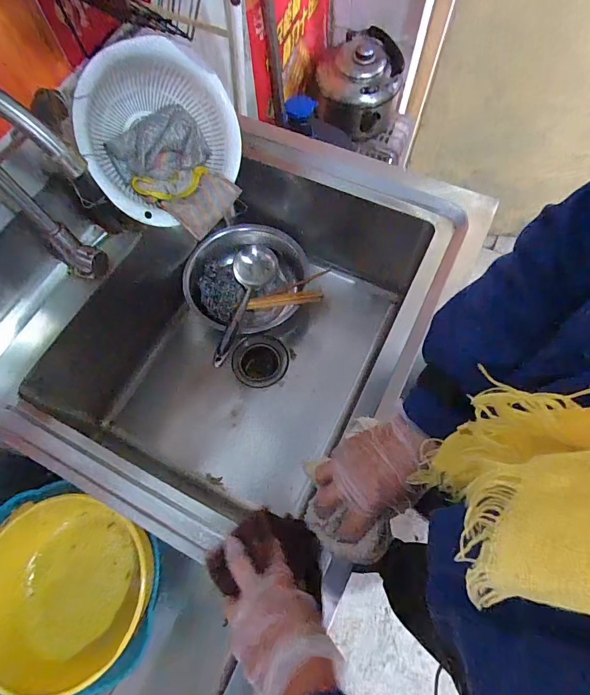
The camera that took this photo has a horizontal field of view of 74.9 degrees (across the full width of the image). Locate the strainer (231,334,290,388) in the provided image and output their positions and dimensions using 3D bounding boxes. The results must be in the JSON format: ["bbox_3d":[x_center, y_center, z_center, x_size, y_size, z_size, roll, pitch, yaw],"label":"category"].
[{"bbox_3d":[-0.066,0.026,0.751,0.099,0.025,0.112,37,74,15],"label":"strainer"}]

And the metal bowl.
[{"bbox_3d":[-0.096,-0.128,0.777,0.219,0.087,0.225,0,68,1],"label":"metal bowl"}]

